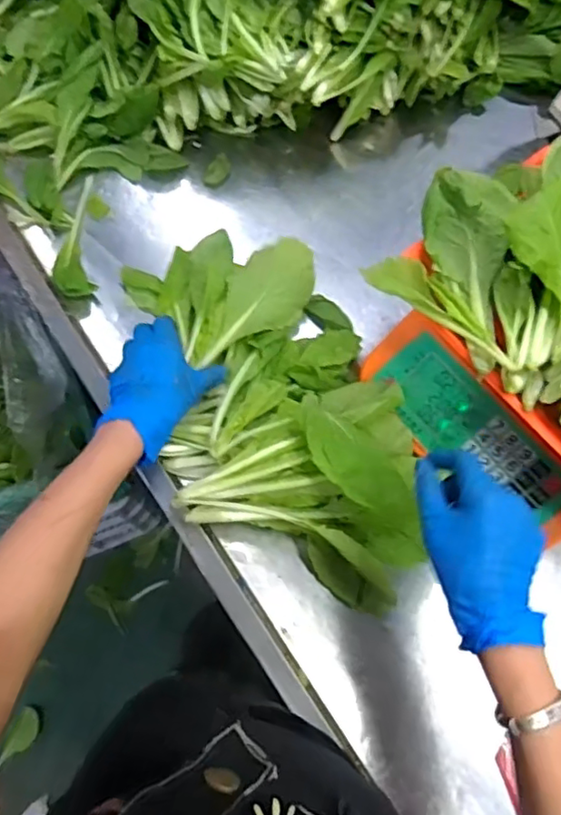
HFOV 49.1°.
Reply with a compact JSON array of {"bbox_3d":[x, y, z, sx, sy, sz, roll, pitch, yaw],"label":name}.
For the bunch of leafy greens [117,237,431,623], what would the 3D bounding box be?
[{"bbox_3d":[0.000,0.000,0.571,0.215,0.078,0.380,-20,72,-7],"label":"bunch of leafy greens"}]

